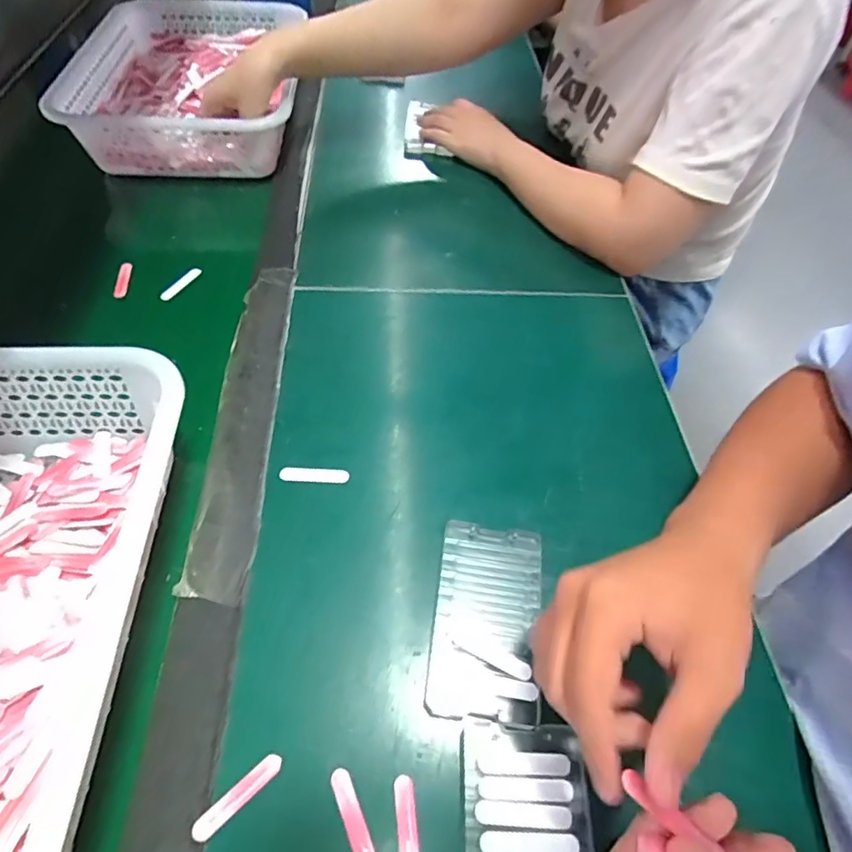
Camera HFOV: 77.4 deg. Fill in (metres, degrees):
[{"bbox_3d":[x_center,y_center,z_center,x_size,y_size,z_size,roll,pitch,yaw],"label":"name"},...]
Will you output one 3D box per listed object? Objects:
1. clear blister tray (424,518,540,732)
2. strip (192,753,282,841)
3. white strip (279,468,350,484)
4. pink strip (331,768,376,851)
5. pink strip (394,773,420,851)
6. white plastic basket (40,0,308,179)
[{"bbox_3d":[0.040,0.124,0.353,0.068,0.018,0.125,8,54,2],"label":"clear blister tray"},{"bbox_3d":[-0.102,0.201,0.290,0.051,0.005,0.010,-36,64,-26],"label":"strip"},{"bbox_3d":[-0.085,0.037,0.408,0.051,0.004,0.011,2,54,-2],"label":"white strip"},{"bbox_3d":[-0.038,0.214,0.288,0.010,0.007,0.051,-20,58,-17],"label":"pink strip"},{"bbox_3d":[-0.010,0.218,0.286,0.011,0.004,0.051,-5,54,-7],"label":"pink strip"},{"bbox_3d":[-0.313,-0.455,0.708,0.283,0.076,0.353,-3,54,-6],"label":"white plastic basket"}]

